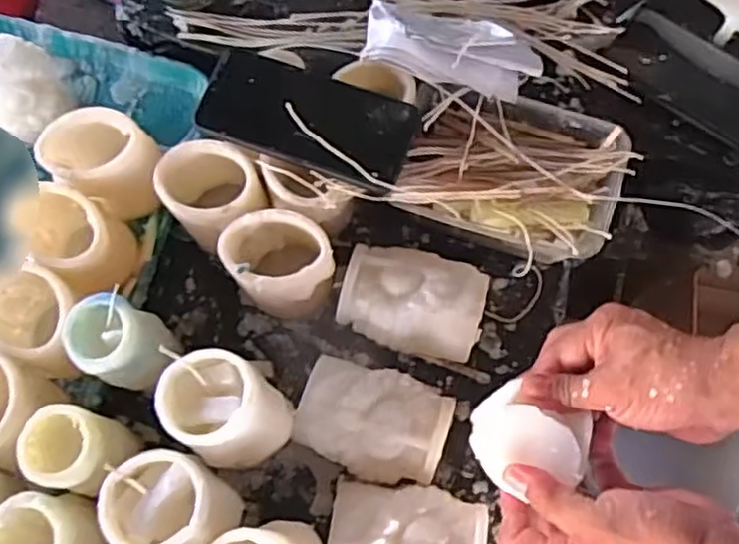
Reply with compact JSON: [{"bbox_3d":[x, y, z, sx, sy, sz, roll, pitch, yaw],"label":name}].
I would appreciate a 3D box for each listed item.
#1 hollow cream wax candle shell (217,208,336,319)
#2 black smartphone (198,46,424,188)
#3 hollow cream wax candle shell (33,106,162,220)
[{"bbox_3d":[-0.066,-0.002,0.551,0.068,0.087,0.071,0,71,0],"label":"hollow cream wax candle shell"},{"bbox_3d":[-0.047,-0.116,0.530,0.155,0.010,0.075,18,72,7],"label":"black smartphone"},{"bbox_3d":[-0.205,-0.081,0.570,0.075,0.079,0.070,0,71,0],"label":"hollow cream wax candle shell"}]

